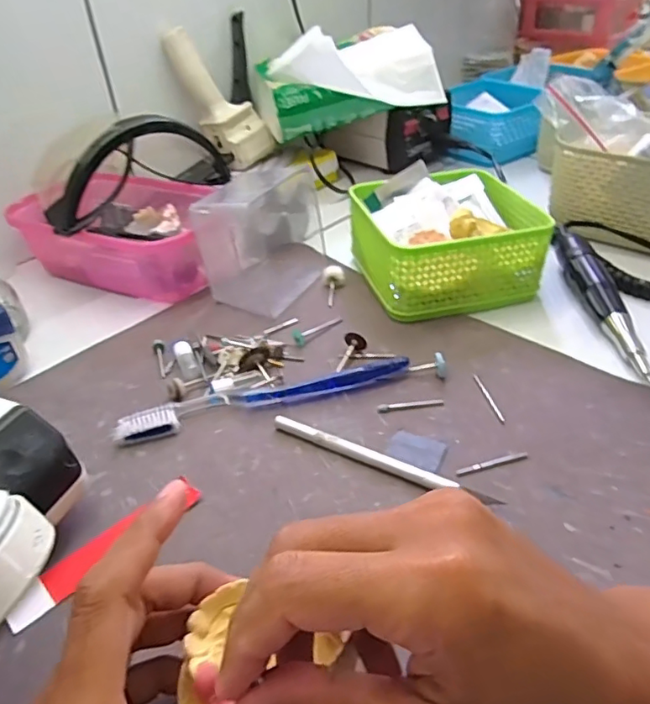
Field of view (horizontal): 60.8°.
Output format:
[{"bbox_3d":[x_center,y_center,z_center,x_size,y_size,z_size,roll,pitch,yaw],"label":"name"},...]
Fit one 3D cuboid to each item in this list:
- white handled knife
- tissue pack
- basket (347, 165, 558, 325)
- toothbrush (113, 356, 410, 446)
[{"bbox_3d":[0.029,0.061,0.312,0.135,0.005,0.009,17,43,25],"label":"white handled knife"},{"bbox_3d":[0.028,-0.284,0.586,0.193,0.086,0.097,-8,38,-5],"label":"tissue pack"},{"bbox_3d":[0.097,-0.097,0.466,0.138,0.062,0.137,-11,38,-9],"label":"basket"},{"bbox_3d":[-0.037,0.028,0.359,0.188,0.013,0.019,-13,39,-12],"label":"toothbrush"}]

